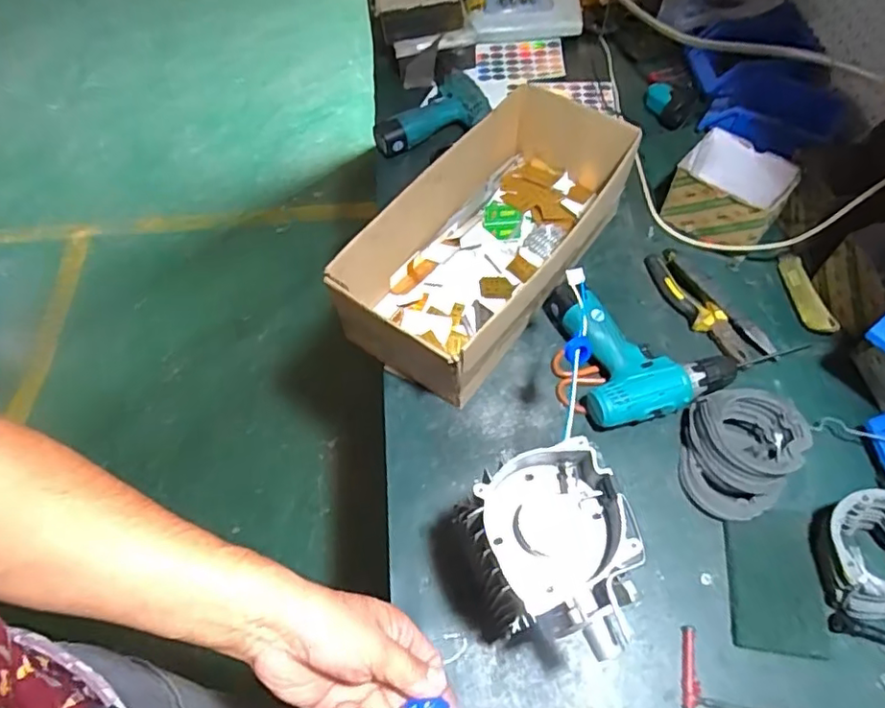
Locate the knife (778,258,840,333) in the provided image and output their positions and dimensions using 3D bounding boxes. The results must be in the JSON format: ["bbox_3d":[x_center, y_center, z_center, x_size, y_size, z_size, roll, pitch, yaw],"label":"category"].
[{"bbox_3d":[0.478,-0.080,0.788,0.033,0.016,0.122,-35,52,34],"label":"knife"}]

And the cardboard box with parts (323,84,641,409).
[{"bbox_3d":[0.073,-0.153,0.780,0.207,0.132,0.437,33,65,19],"label":"cardboard box with parts"}]

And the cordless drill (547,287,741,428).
[{"bbox_3d":[0.245,-0.013,0.737,0.178,0.066,0.187,-13,60,-6],"label":"cordless drill"}]

